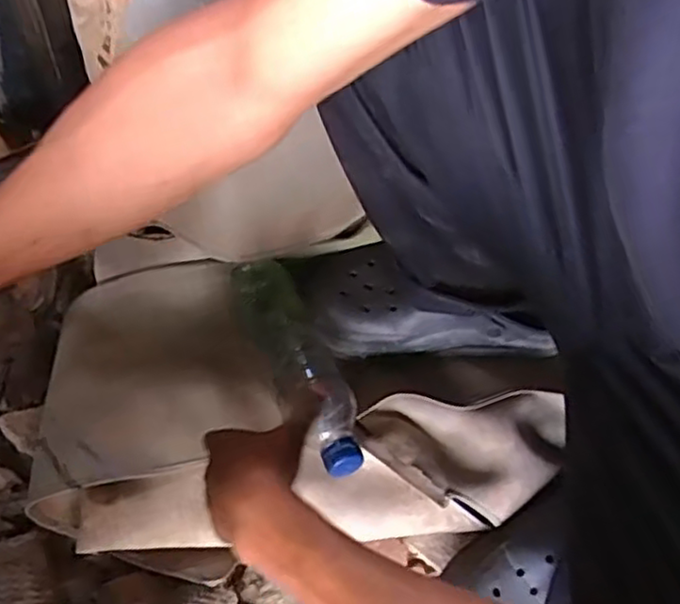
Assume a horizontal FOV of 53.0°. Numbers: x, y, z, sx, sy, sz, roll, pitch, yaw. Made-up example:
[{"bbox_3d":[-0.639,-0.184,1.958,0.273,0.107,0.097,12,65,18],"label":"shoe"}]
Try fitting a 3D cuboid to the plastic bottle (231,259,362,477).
[{"bbox_3d":[-0.039,0.044,0.605,0.055,0.059,0.234,-24,51,-11],"label":"plastic bottle"}]

